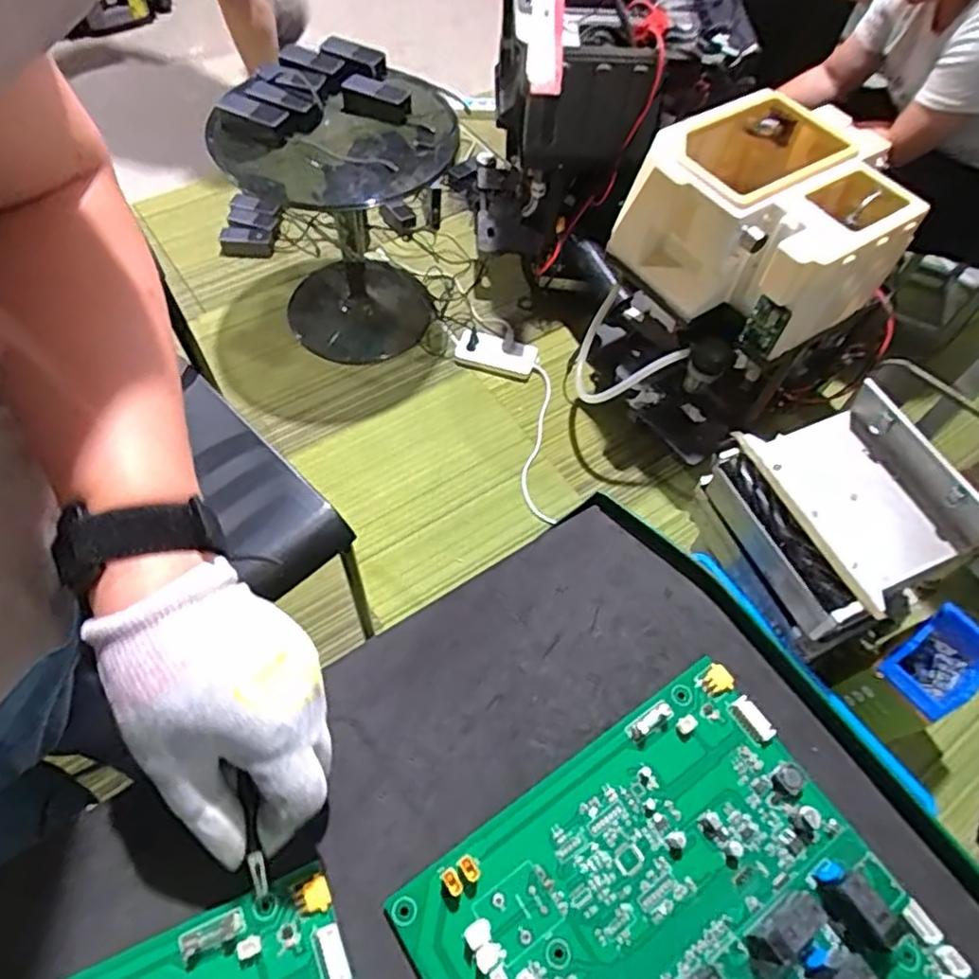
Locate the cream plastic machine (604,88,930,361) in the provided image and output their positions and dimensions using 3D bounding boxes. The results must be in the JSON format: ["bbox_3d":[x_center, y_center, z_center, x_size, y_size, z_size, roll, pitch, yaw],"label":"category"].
[{"bbox_3d":[0.509,-0.481,1.203,0.376,0.238,0.406,-32,66,-21],"label":"cream plastic machine"}]

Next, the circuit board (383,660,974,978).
[{"bbox_3d":[0.087,0.197,0.290,0.205,0.029,0.172,-29,65,-20],"label":"circuit board"}]

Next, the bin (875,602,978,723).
[{"bbox_3d":[0.692,0.266,1.024,0.163,0.070,0.114,-27,64,-19],"label":"bin"}]

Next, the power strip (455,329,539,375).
[{"bbox_3d":[0.015,-0.332,1.640,0.198,0.035,0.088,20,59,8],"label":"power strip"}]

